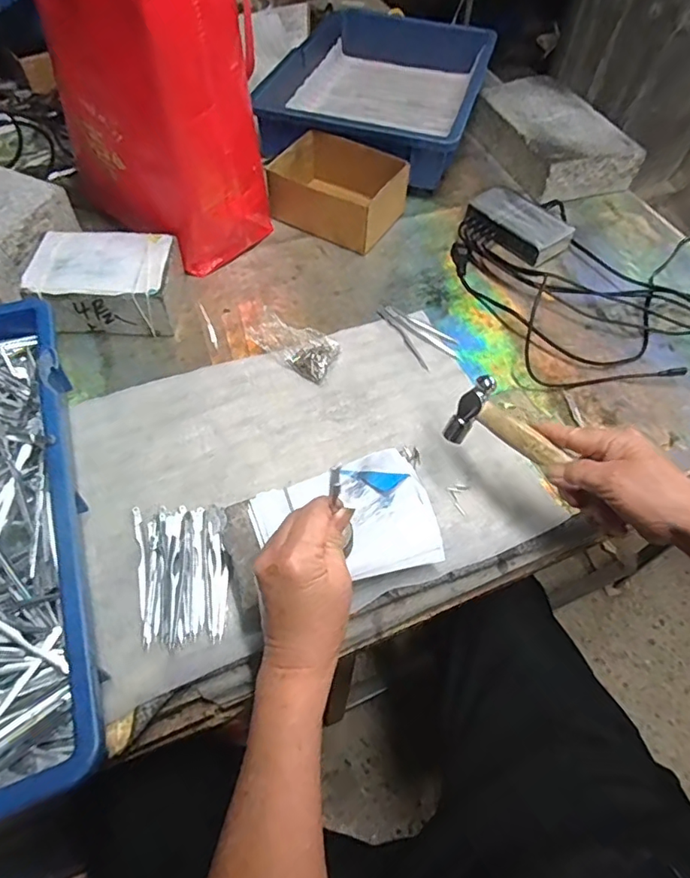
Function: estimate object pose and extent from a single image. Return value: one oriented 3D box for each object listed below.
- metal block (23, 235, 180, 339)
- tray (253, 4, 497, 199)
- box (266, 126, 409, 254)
[{"bbox_3d":[-0.265,-0.174,0.609,0.144,0.068,0.101,-3,56,-4],"label":"metal block"},{"bbox_3d":[0.059,-0.535,0.830,0.281,0.076,0.394,15,57,8],"label":"tray"},{"bbox_3d":[-0.010,-0.324,0.699,0.162,0.070,0.115,24,59,13],"label":"box"}]

